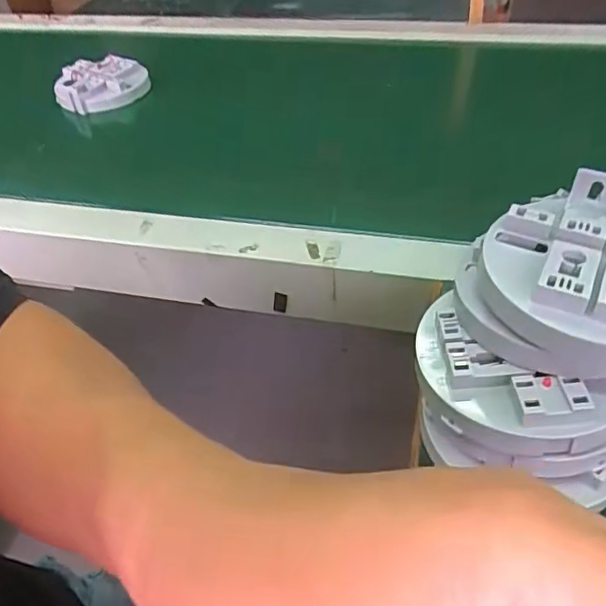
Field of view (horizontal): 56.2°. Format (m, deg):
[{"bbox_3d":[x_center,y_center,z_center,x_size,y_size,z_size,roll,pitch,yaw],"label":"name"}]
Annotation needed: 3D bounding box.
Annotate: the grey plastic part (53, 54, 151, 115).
[{"bbox_3d":[-0.234,-0.248,0.642,0.095,0.031,0.095,-3,45,3],"label":"grey plastic part"}]

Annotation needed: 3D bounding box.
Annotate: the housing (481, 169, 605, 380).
[{"bbox_3d":[0.135,-0.018,0.266,0.093,0.032,0.106,7,47,13],"label":"housing"}]

